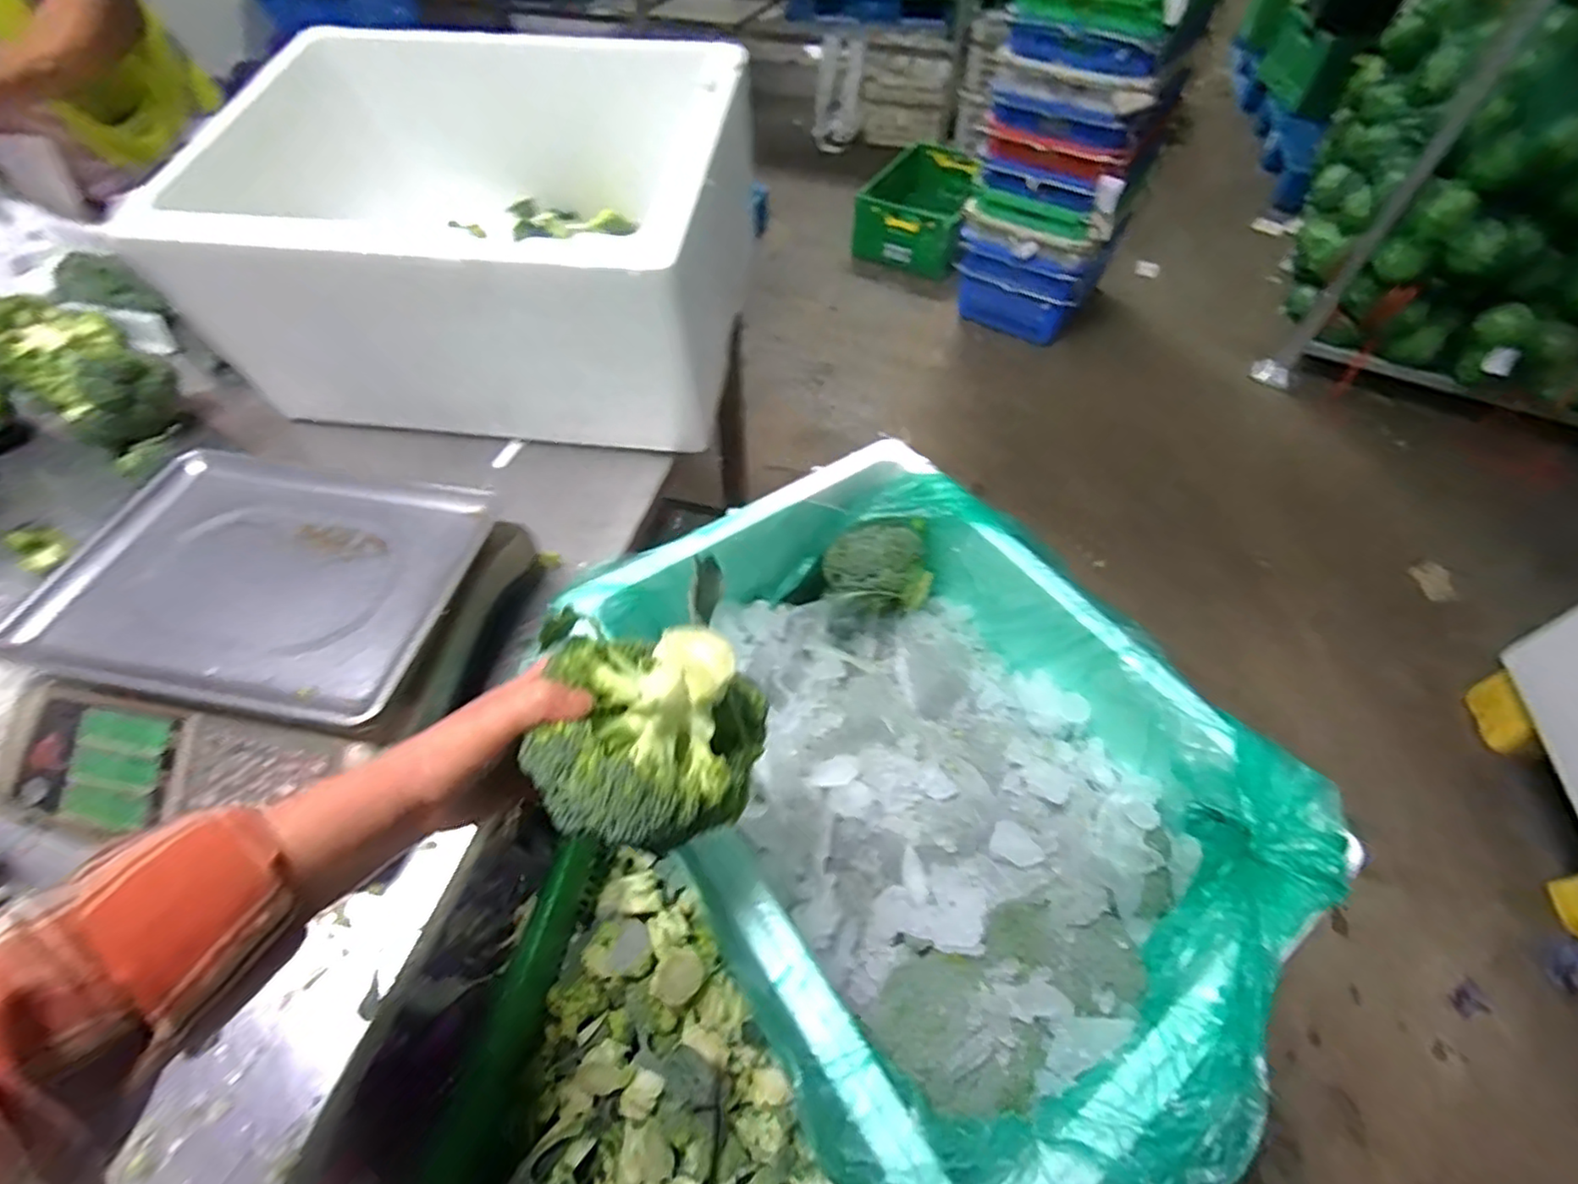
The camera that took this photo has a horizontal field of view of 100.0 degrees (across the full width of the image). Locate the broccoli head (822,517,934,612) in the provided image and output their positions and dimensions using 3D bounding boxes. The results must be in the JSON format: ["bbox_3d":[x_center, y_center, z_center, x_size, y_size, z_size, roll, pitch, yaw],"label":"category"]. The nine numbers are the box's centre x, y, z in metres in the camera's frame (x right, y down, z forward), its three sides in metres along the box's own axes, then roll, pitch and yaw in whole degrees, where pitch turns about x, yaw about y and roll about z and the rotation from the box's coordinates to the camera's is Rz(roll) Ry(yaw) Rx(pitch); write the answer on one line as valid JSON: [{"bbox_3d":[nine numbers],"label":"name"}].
[{"bbox_3d":[0.101,-0.025,0.729,0.112,0.105,0.078,-11,55,-8],"label":"broccoli head"}]

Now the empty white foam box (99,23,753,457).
[{"bbox_3d":[-0.344,-0.436,0.834,0.573,0.306,0.452,7,54,5],"label":"empty white foam box"}]

